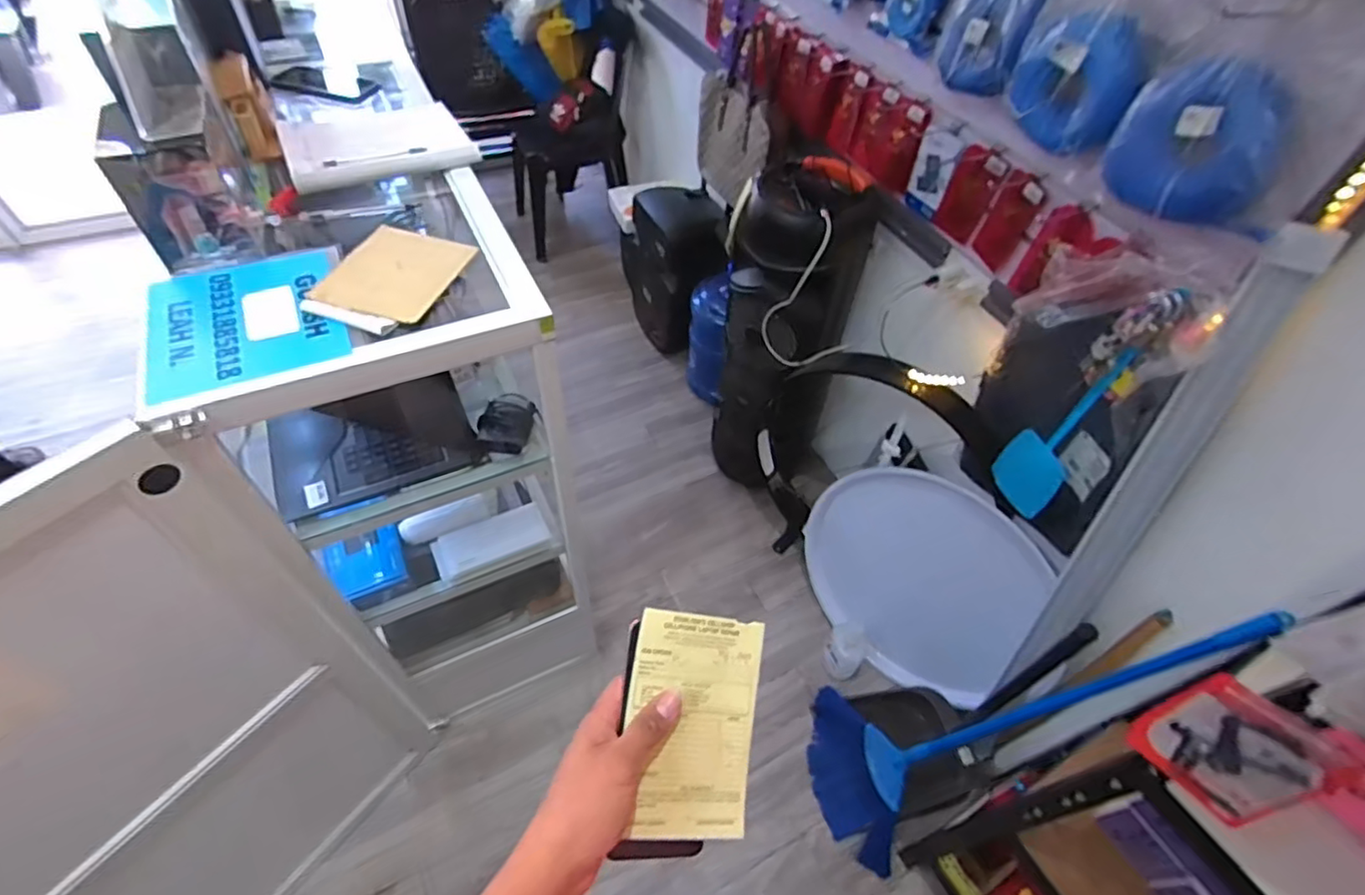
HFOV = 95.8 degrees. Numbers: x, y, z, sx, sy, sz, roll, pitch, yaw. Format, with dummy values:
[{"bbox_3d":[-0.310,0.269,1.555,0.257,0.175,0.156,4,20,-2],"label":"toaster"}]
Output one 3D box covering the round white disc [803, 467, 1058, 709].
[{"bbox_3d":[0.515,0.294,1.429,0.035,0.547,0.520,-22,42,-37],"label":"round white disc"}]

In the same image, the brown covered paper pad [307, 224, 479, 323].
[{"bbox_3d":[-0.343,-0.213,0.743,0.150,0.010,0.164,9,51,8],"label":"brown covered paper pad"}]

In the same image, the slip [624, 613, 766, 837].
[{"bbox_3d":[0.008,0.204,0.458,0.102,0.007,0.151,14,74,-19],"label":"slip"}]

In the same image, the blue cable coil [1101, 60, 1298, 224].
[{"bbox_3d":[0.614,-0.361,0.738,0.057,0.172,0.183,-17,55,-17],"label":"blue cable coil"}]

